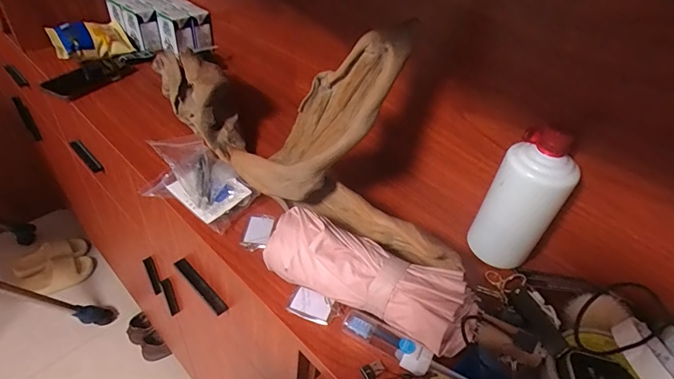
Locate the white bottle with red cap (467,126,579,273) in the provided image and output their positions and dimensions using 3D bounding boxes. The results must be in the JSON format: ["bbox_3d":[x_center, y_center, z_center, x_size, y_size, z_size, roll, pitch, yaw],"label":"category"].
[{"bbox_3d":[0.220,0.009,0.461,0.072,0.167,0.077,36,50,29],"label":"white bottle with red cap"}]

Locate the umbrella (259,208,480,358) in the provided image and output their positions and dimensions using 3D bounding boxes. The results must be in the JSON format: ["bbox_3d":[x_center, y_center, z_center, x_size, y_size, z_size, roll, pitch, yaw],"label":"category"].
[{"bbox_3d":[0.029,0.091,0.412,0.213,0.064,0.069,23,44,18],"label":"umbrella"}]

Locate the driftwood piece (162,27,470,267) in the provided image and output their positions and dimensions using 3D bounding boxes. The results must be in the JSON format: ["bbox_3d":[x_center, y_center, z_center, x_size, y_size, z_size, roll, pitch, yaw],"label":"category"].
[{"bbox_3d":[-0.065,-0.102,0.507,0.161,0.216,0.512,-24,50,-30],"label":"driftwood piece"}]

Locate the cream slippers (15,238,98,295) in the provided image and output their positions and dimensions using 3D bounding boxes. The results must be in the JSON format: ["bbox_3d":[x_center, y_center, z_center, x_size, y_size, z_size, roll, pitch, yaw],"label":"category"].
[{"bbox_3d":[-0.946,0.262,1.336,0.221,0.067,0.176,-30,53,-34],"label":"cream slippers"}]

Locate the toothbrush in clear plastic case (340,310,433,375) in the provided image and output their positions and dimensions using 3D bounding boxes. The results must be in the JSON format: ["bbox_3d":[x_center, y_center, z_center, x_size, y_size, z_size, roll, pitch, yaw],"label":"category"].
[{"bbox_3d":[0.050,0.152,0.397,0.091,0.018,0.027,28,46,22],"label":"toothbrush in clear plastic case"}]

